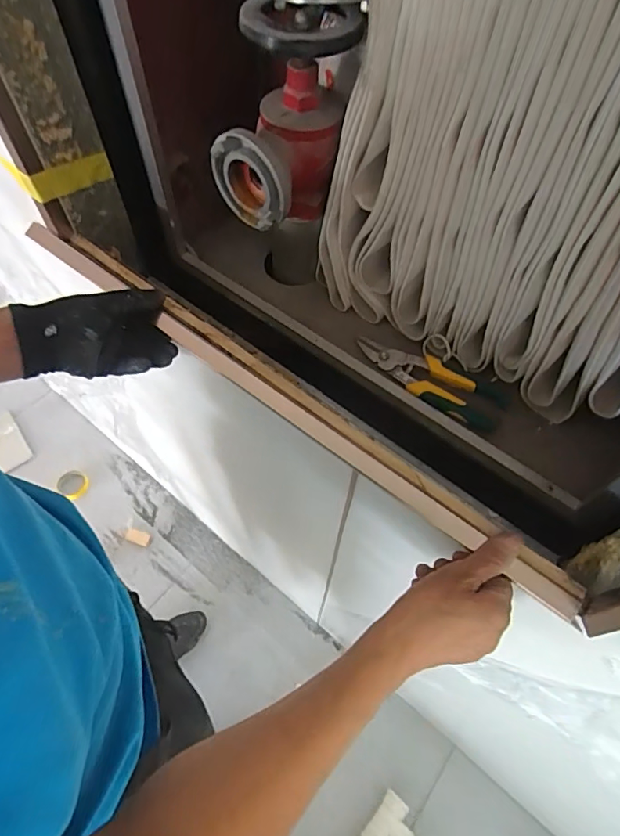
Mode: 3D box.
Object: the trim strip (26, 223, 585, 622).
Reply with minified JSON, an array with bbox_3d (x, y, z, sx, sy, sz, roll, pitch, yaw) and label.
[{"bbox_3d":[-0.044,-0.033,0.471,0.656,0.023,0.037,35,64,16],"label":"trim strip"}]

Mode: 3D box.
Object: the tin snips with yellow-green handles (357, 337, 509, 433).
[{"bbox_3d":[0.148,-0.047,0.611,0.198,0.025,0.070,25,62,13],"label":"tin snips with yellow-green handles"}]

